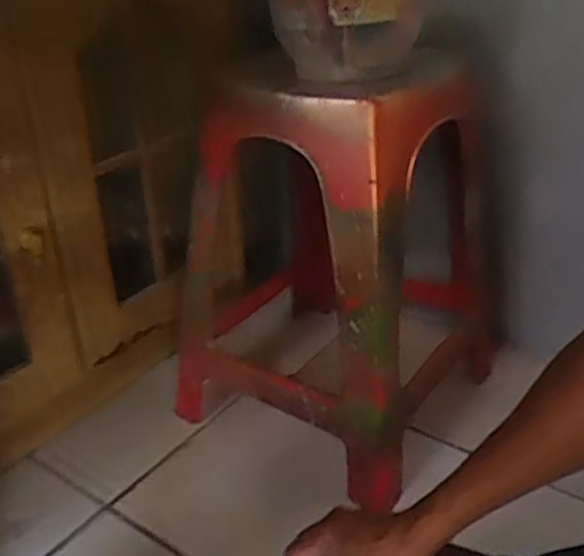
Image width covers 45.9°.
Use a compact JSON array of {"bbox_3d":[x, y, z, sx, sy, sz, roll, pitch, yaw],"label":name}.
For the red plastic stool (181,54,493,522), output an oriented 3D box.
[{"bbox_3d":[0.061,-0.034,0.895,0.314,0.460,0.323,16,32,30],"label":"red plastic stool"}]

